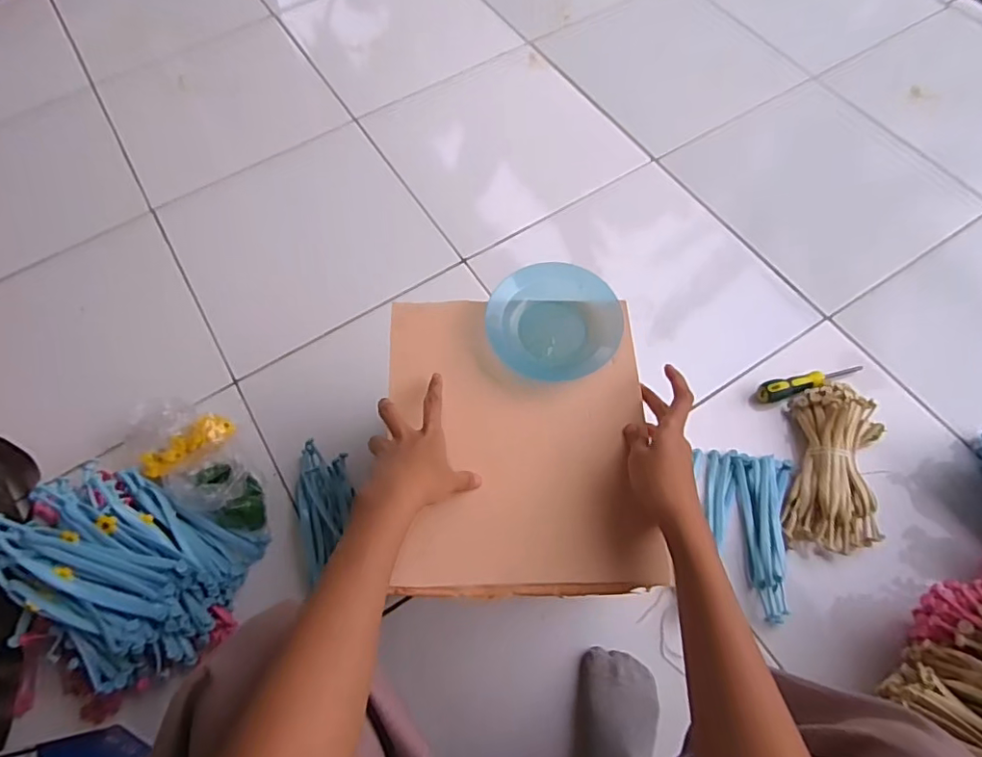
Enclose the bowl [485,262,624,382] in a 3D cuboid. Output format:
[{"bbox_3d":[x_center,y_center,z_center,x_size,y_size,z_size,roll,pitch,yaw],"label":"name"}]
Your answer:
[{"bbox_3d":[0.062,-0.058,0.544,0.129,0.033,0.112,16,66,9],"label":"bowl"}]

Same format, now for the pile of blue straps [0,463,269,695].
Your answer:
[{"bbox_3d":[-0.430,0.225,0.636,0.246,0.136,0.200,23,68,12],"label":"pile of blue straps"}]

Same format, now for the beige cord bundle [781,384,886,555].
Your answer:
[{"bbox_3d":[0.446,0.110,0.703,0.112,0.041,0.219,13,66,8],"label":"beige cord bundle"}]

